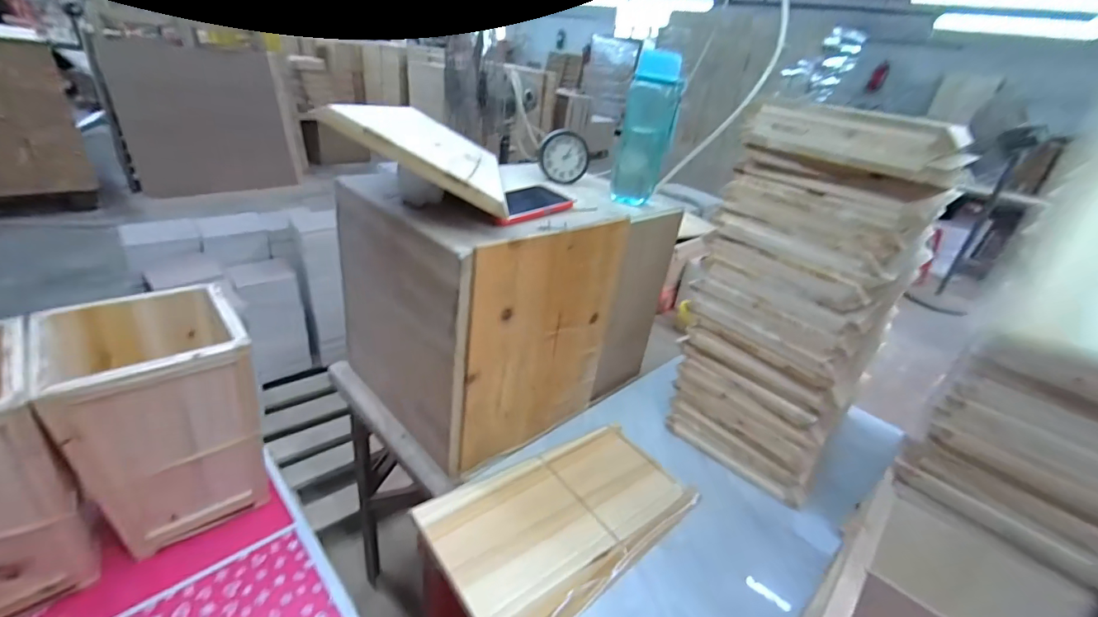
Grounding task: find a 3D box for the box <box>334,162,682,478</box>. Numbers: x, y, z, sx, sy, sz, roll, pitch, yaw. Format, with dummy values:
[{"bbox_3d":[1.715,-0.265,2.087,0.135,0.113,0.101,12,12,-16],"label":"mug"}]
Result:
[{"bbox_3d":[-0.055,-0.032,0.831,0.475,0.356,0.323,-20,39,-40],"label":"box"}]

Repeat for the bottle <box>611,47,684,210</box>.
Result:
[{"bbox_3d":[0.161,-0.291,0.765,0.087,0.226,0.070,12,29,9],"label":"bottle"}]

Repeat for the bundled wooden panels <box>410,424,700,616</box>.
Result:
[{"bbox_3d":[0.022,0.275,0.642,0.350,0.021,0.210,-17,37,-37],"label":"bundled wooden panels"}]

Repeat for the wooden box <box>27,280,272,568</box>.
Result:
[{"bbox_3d":[-0.653,0.198,0.810,0.230,0.383,0.241,-19,38,-39],"label":"wooden box"}]

